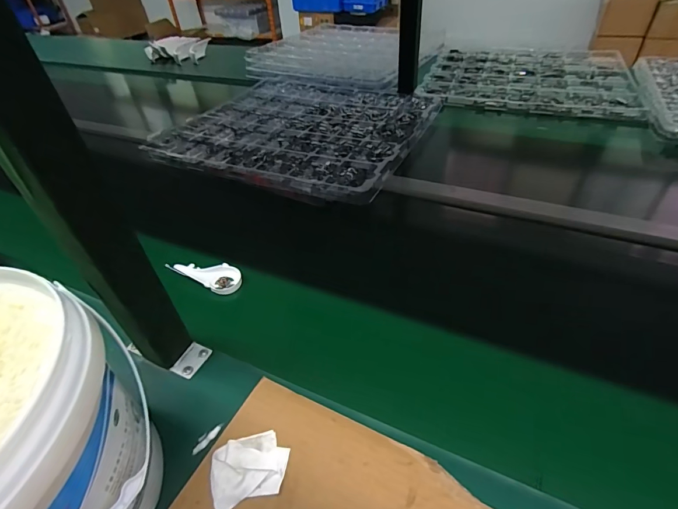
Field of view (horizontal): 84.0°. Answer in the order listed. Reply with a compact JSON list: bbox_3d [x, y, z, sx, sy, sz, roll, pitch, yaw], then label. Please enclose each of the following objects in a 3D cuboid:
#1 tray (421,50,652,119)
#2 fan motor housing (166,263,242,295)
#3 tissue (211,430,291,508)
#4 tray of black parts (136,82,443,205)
[{"bbox_3d":[0.527,-0.517,1.075,0.511,0.022,0.522,13,45,20],"label":"tray"},{"bbox_3d":[-0.191,0.029,0.533,0.103,0.014,0.044,13,43,-1],"label":"fan motor housing"},{"bbox_3d":[-0.079,0.187,0.333,0.065,0.010,0.054,-14,43,-10],"label":"tissue"},{"bbox_3d":[-0.096,-0.303,0.869,0.561,0.030,0.513,16,46,22],"label":"tray of black parts"}]

